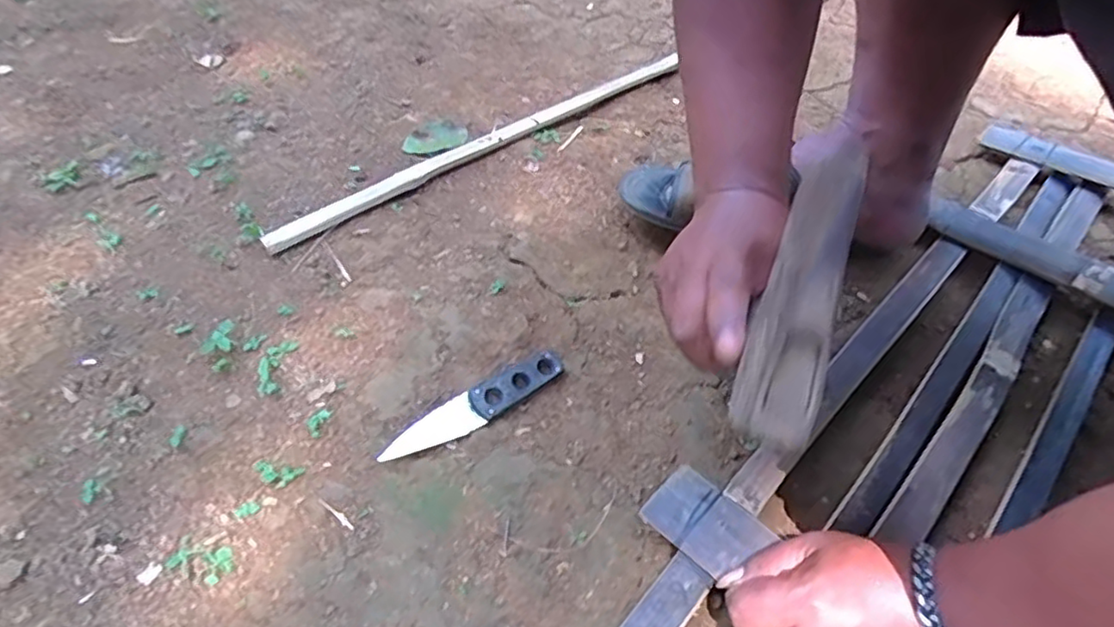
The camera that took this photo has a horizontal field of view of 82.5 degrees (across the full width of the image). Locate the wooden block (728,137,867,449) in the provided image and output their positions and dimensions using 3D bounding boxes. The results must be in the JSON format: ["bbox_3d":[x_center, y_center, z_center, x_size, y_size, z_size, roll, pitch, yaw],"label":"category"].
[{"bbox_3d":[0.104,-0.008,0.272,0.031,0.123,0.039,14,10,13],"label":"wooden block"}]

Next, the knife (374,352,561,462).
[{"bbox_3d":[-0.063,0.069,0.490,0.155,0.013,0.036,-30,55,-23],"label":"knife"}]

